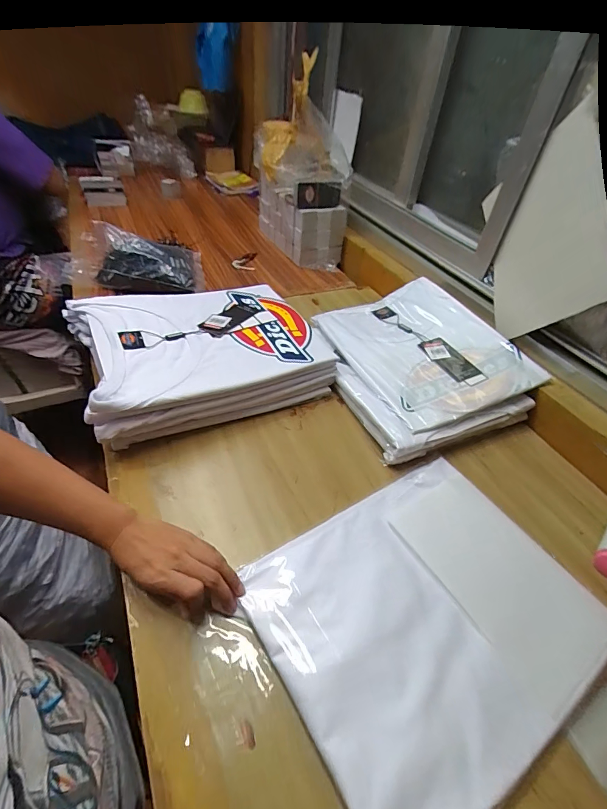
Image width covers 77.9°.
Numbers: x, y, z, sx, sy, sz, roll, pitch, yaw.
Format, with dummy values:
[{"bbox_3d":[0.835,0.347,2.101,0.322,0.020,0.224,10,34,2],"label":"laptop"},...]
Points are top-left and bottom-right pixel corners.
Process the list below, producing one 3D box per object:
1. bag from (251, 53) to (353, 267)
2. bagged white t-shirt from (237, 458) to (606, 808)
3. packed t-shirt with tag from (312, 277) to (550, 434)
[{"bbox_3d":[-0.005,-0.549,0.918,0.183,0.324,0.276,-9,46,-16],"label":"bag"},{"bbox_3d":[0.129,0.208,0.380,0.317,0.013,0.261,-20,50,-26],"label":"bagged white t-shirt"},{"bbox_3d":[0.196,-0.100,0.645,0.251,0.024,0.317,-22,49,-16],"label":"packed t-shirt with tag"}]

